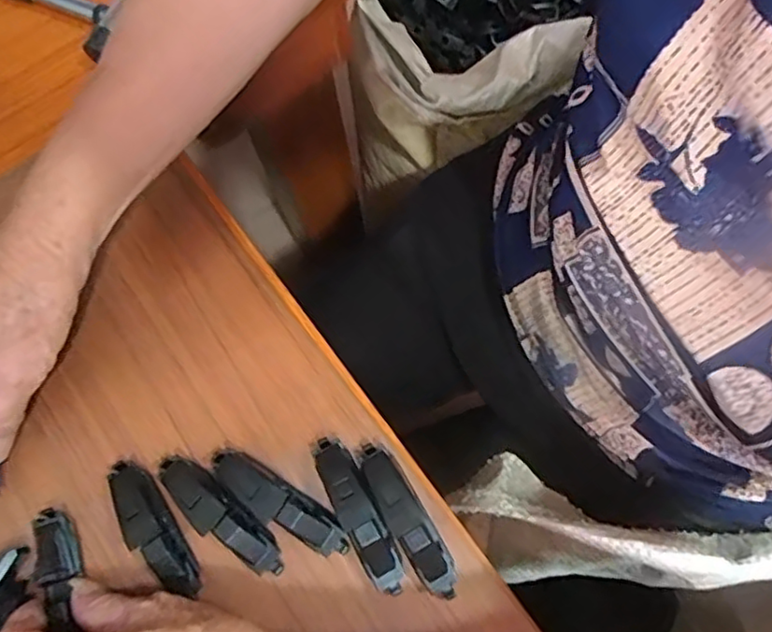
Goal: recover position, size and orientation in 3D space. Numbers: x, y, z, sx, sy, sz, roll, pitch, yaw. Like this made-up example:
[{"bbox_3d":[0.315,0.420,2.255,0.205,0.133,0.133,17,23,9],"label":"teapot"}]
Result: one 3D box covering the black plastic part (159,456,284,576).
[{"bbox_3d":[-0.085,0.101,0.320,0.080,0.022,0.020,37,76,13],"label":"black plastic part"}]

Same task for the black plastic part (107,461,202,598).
[{"bbox_3d":[-0.119,0.107,0.321,0.020,0.023,0.075,-31,73,-9],"label":"black plastic part"}]

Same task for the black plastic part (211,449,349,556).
[{"bbox_3d":[-0.056,0.096,0.321,0.081,0.022,0.019,31,75,11],"label":"black plastic part"}]

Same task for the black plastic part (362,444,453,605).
[{"bbox_3d":[0.010,0.102,0.316,0.019,0.024,0.081,-29,73,-8],"label":"black plastic part"}]

